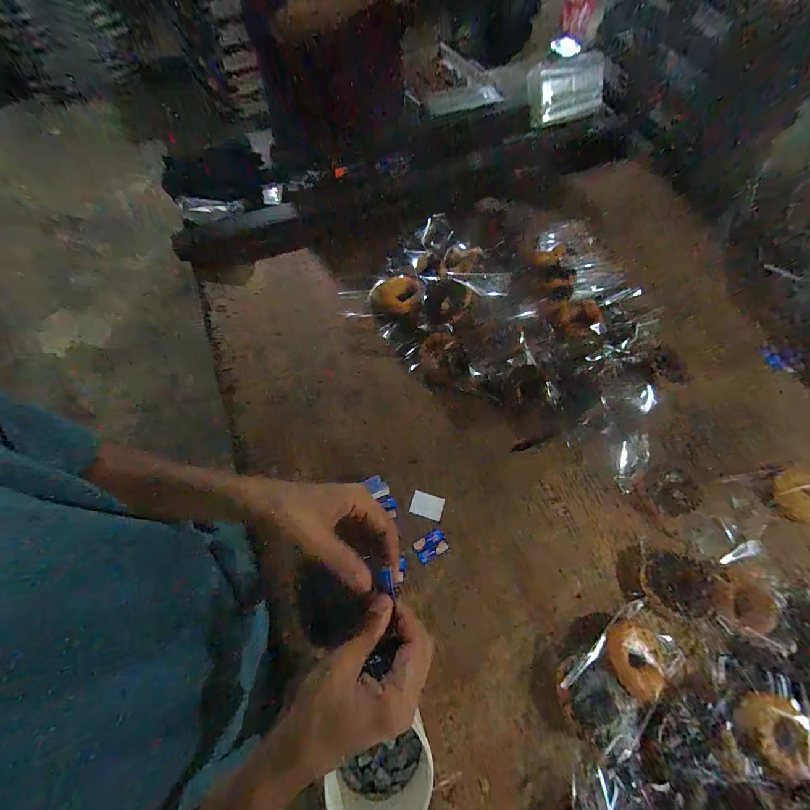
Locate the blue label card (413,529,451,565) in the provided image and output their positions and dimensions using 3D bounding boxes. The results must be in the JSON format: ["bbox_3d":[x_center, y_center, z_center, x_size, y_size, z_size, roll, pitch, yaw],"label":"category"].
[{"bbox_3d":[0.041,0.223,0.560,0.050,0.004,0.037,-28,64,-1],"label":"blue label card"}]

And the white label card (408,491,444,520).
[{"bbox_3d":[0.037,0.167,0.588,0.051,0.012,0.038,16,66,10],"label":"white label card"}]

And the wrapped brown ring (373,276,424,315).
[{"bbox_3d":[-0.017,-0.218,0.701,0.091,0.028,0.085,0,65,-1],"label":"wrapped brown ring"}]

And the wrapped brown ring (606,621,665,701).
[{"bbox_3d":[0.310,0.342,0.481,0.070,0.029,0.084,23,67,13],"label":"wrapped brown ring"}]

